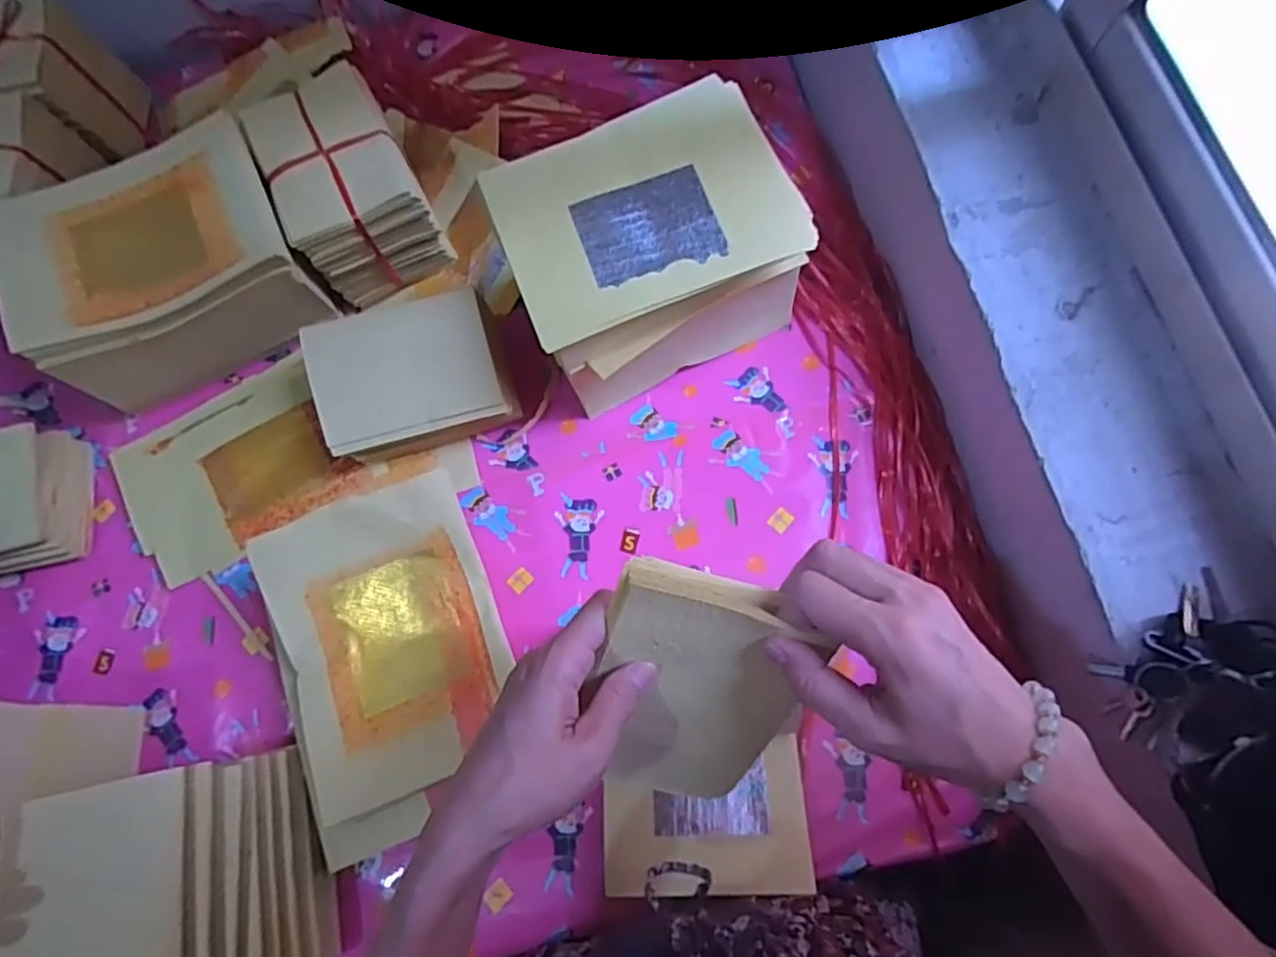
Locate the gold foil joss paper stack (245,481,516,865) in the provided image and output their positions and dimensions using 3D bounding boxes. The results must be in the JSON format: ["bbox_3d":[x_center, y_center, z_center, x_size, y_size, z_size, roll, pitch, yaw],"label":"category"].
[{"bbox_3d":[-0.192,0.140,0.520,0.166,0.021,0.253,-20,77,-4],"label":"gold foil joss paper stack"}]

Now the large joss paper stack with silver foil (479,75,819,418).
[{"bbox_3d":[0.007,-0.199,0.610,0.233,0.175,0.167,-26,78,-5],"label":"large joss paper stack with silver foil"}]

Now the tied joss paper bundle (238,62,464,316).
[{"bbox_3d":[-0.287,-0.289,0.671,0.120,0.123,0.167,-26,77,-5],"label":"tied joss paper bundle"}]

